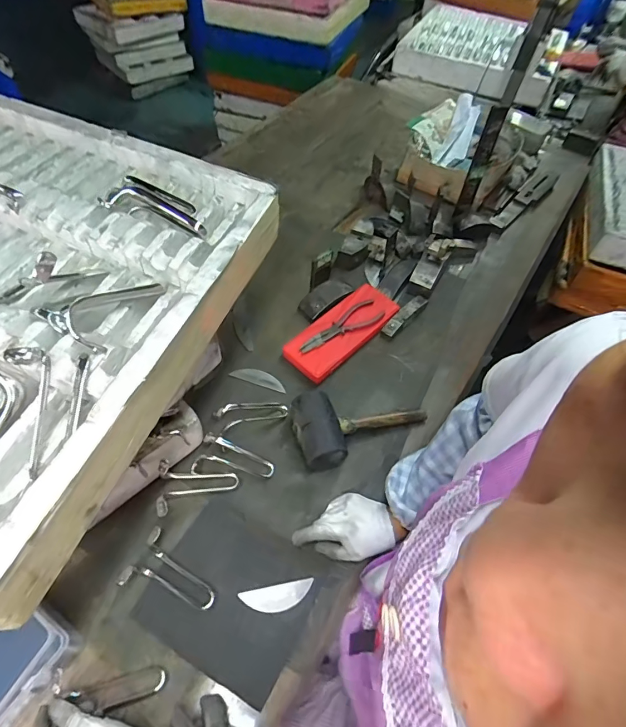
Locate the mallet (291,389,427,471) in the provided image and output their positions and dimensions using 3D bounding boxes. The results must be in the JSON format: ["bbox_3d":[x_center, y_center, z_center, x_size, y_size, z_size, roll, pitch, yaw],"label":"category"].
[{"bbox_3d":[0.087,0.099,0.687,0.241,0.074,0.121,-9,56,-10],"label":"mallet"}]

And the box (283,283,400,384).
[{"bbox_3d":[0.063,-0.070,0.818,0.262,0.030,0.103,-38,65,-26],"label":"box"}]

